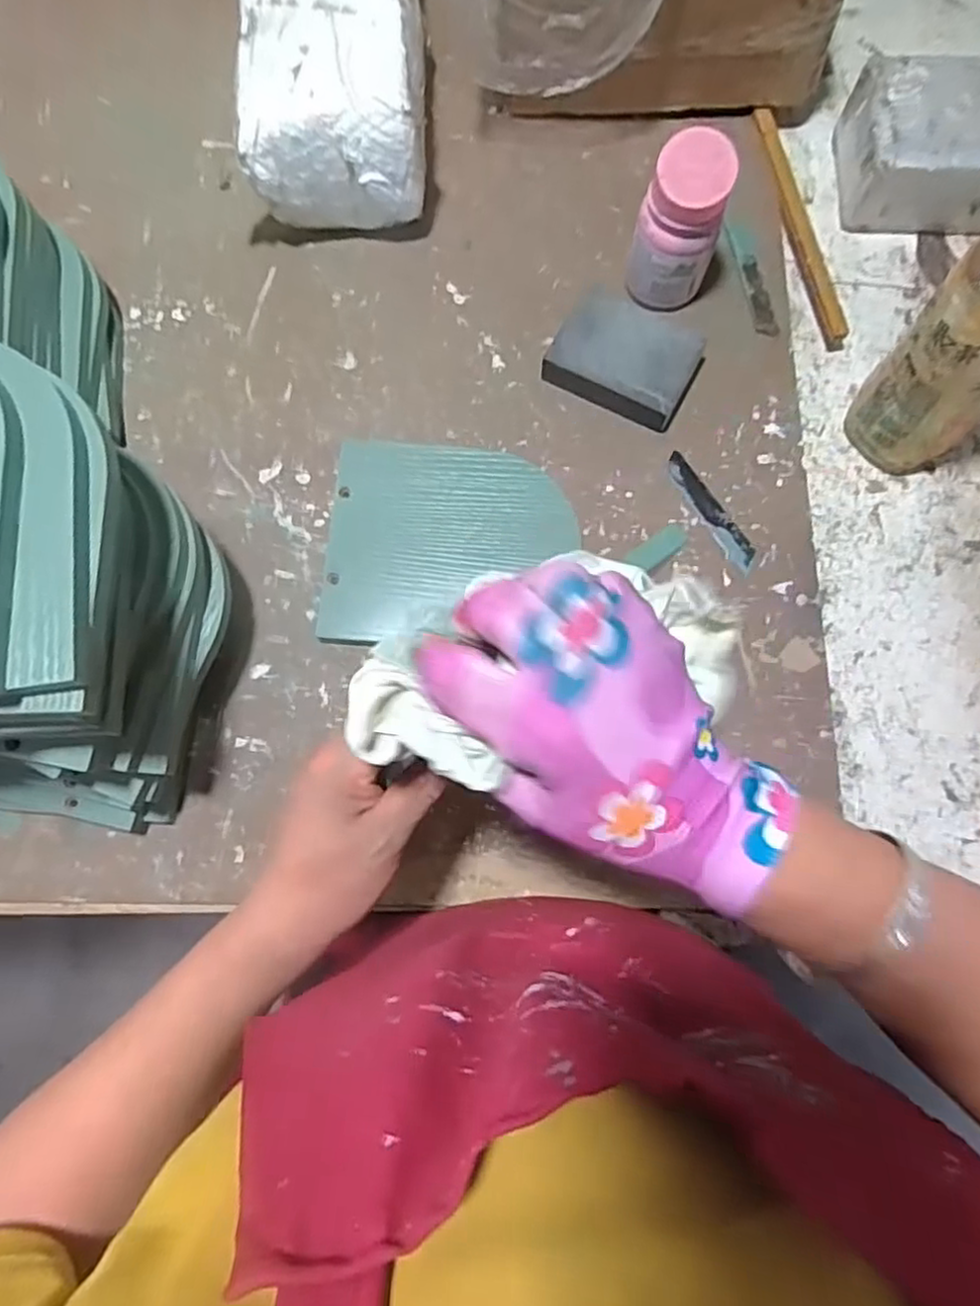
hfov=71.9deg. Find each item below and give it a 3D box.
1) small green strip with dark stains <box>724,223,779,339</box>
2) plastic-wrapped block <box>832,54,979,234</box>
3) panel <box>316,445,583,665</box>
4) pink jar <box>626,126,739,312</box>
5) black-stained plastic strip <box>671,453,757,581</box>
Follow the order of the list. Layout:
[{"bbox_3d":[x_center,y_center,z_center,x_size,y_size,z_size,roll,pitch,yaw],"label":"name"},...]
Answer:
[{"bbox_3d":[0.199,-0.285,0.513,0.019,0.004,0.096,-13,80,-2],"label":"small green strip with dark stains"},{"bbox_3d":[0.376,-0.378,0.510,0.206,0.066,0.111,8,80,2],"label":"plastic-wrapped block"},{"bbox_3d":[-0.029,-0.072,0.467,0.166,0.007,0.147,5,80,2],"label":"panel"},{"bbox_3d":[0.127,-0.283,0.454,0.056,0.106,0.045,16,80,4],"label":"pink jar"},{"bbox_3d":[0.155,-0.100,0.474,0.019,0.006,0.098,-31,81,-5],"label":"black-stained plastic strip"}]

